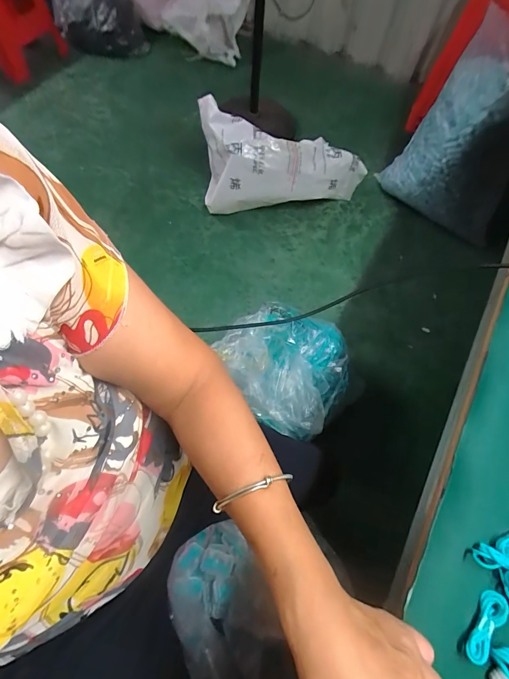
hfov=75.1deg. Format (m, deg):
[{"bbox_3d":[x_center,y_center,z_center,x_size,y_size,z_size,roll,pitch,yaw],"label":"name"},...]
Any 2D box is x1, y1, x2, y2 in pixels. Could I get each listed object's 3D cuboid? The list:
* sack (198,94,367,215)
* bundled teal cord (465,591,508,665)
[{"bbox_3d":[0.118,-0.787,1.463,0.705,0.298,0.370,3,65,-1],"label":"sack"},{"bbox_3d":[0.178,0.221,0.255,0.015,0.011,0.052,36,69,14],"label":"bundled teal cord"}]

